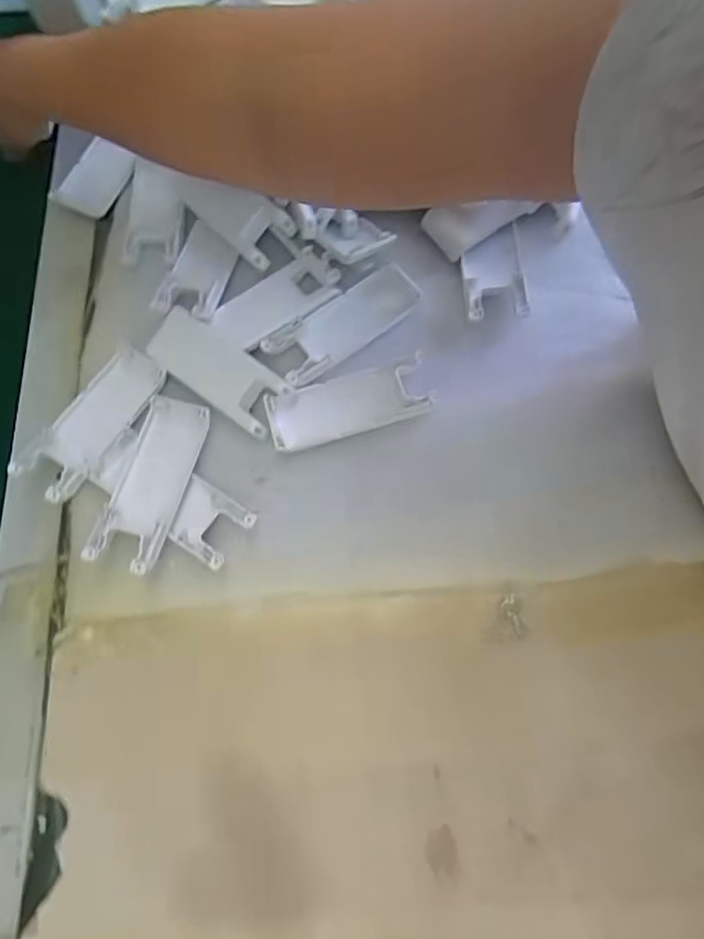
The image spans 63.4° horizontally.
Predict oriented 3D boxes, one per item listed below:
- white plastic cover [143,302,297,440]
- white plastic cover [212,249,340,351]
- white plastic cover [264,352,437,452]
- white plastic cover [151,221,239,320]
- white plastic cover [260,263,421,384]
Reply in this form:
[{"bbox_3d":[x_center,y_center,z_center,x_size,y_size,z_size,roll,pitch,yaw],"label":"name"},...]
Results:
[{"bbox_3d":[-0.084,-0.064,0.356,0.095,0.010,0.038,37,76,14],"label":"white plastic cover"},{"bbox_3d":[-0.050,-0.112,0.368,0.080,0.012,0.039,-35,73,-9],"label":"white plastic cover"},{"bbox_3d":[-0.002,-0.042,0.352,0.099,0.006,0.039,-15,71,-3],"label":"white plastic cover"},{"bbox_3d":[-0.102,-0.136,0.382,0.044,0.007,0.078,15,72,8],"label":"white plastic cover"},{"bbox_3d":[-0.006,-0.096,0.370,0.102,0.011,0.039,-36,73,-9],"label":"white plastic cover"}]

